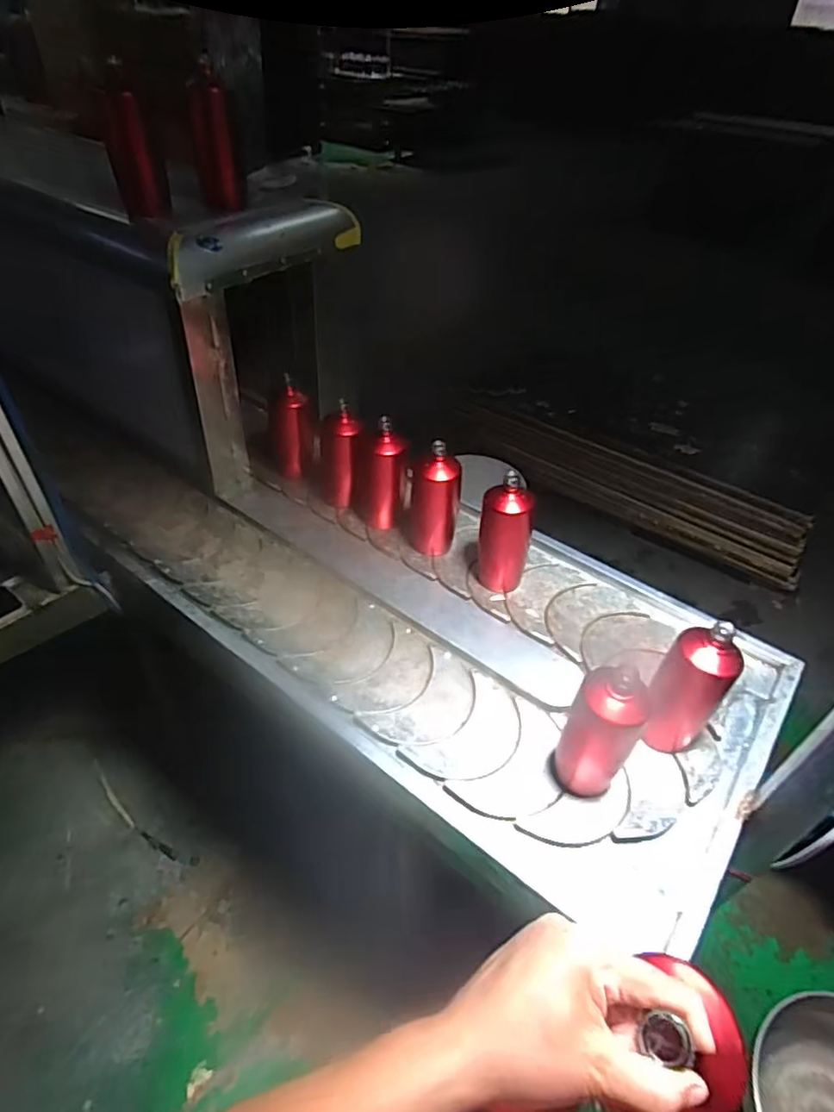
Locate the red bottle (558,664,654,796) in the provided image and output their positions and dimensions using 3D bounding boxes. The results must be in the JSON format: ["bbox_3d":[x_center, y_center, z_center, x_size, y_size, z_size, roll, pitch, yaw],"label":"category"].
[{"bbox_3d":[0.216,0.207,0.727,0.077,0.205,0.063,29,48,23],"label":"red bottle"}]

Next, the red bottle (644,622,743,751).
[{"bbox_3d":[0.335,0.173,0.772,0.076,0.204,0.077,33,50,26],"label":"red bottle"}]

